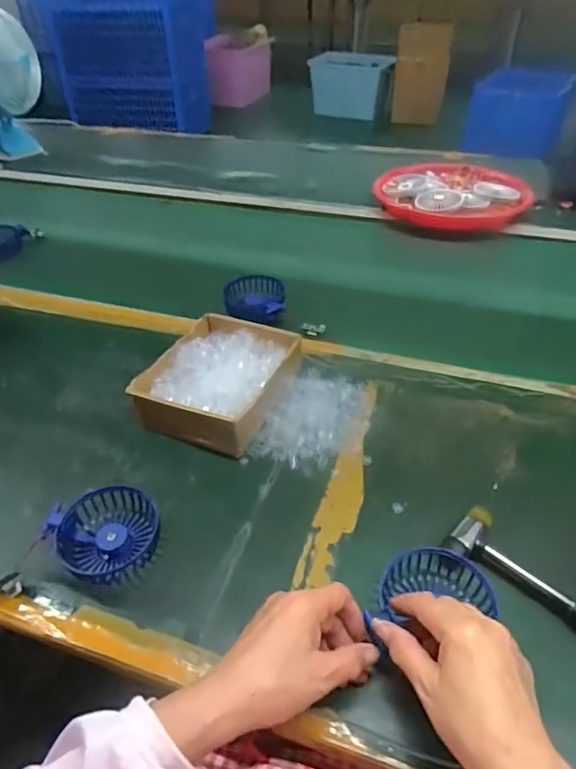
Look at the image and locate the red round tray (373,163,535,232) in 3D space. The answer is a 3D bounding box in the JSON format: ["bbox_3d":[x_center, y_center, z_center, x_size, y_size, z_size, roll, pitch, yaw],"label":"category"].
[{"bbox_3d":[0.342,-0.390,1.089,0.285,0.050,0.285,-1,42,1],"label":"red round tray"}]

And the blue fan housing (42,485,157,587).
[{"bbox_3d":[-0.170,0.139,0.502,0.091,0.037,0.086,-2,42,2],"label":"blue fan housing"}]

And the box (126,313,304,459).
[{"bbox_3d":[-0.080,-0.004,0.638,0.143,0.057,0.180,18,47,22],"label":"box"}]

